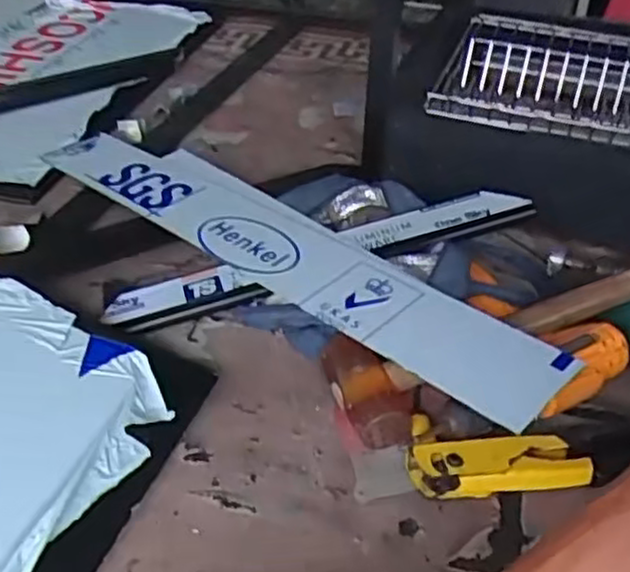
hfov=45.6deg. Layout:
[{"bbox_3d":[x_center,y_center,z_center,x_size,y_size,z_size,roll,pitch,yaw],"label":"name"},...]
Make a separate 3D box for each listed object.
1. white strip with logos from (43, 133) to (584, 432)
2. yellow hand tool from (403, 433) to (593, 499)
[{"bbox_3d":[-0.055,-0.052,0.746,0.655,0.014,0.111,28,49,35],"label":"white strip with logos"},{"bbox_3d":[0.140,0.137,0.572,0.133,0.029,0.037,-1,37,-5],"label":"yellow hand tool"}]

